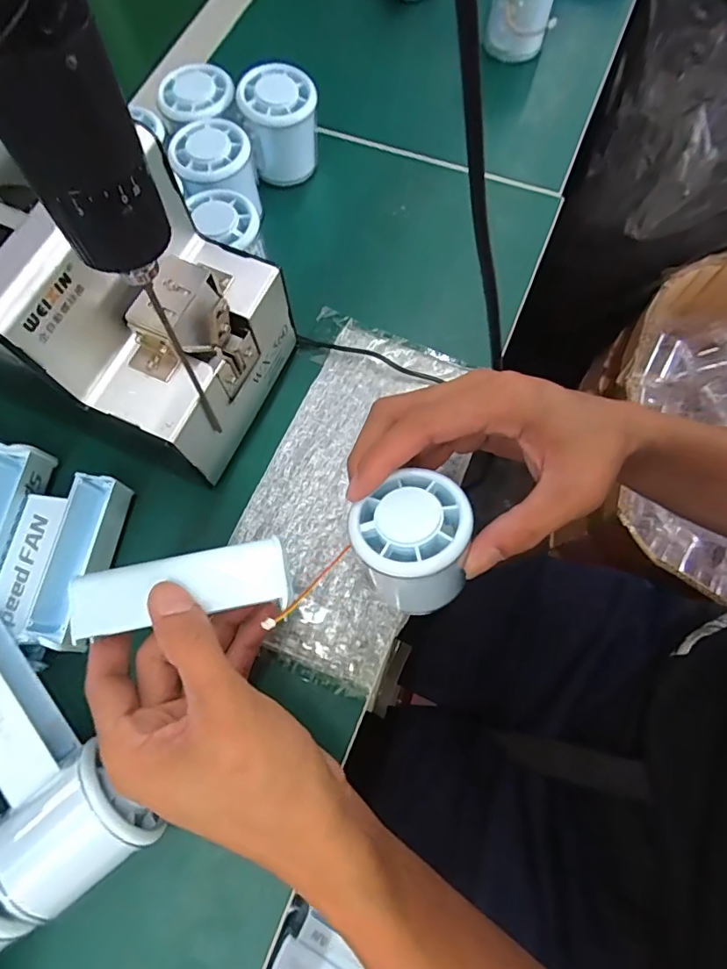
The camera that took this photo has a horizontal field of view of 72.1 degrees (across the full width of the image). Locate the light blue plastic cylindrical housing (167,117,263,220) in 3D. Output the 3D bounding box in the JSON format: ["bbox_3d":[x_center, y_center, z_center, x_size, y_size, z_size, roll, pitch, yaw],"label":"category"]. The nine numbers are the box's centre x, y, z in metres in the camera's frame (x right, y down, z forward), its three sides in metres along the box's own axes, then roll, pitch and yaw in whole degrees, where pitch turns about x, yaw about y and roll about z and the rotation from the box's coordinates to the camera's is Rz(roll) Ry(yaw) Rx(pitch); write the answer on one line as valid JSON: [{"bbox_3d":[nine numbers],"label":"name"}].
[{"bbox_3d":[-0.108,-0.225,0.373,0.058,0.053,0.060,0,71,1],"label":"light blue plastic cylindrical housing"}]

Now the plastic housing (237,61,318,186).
[{"bbox_3d":[-0.062,-0.275,0.391,0.053,0.070,0.047,-11,71,-2],"label":"plastic housing"}]

